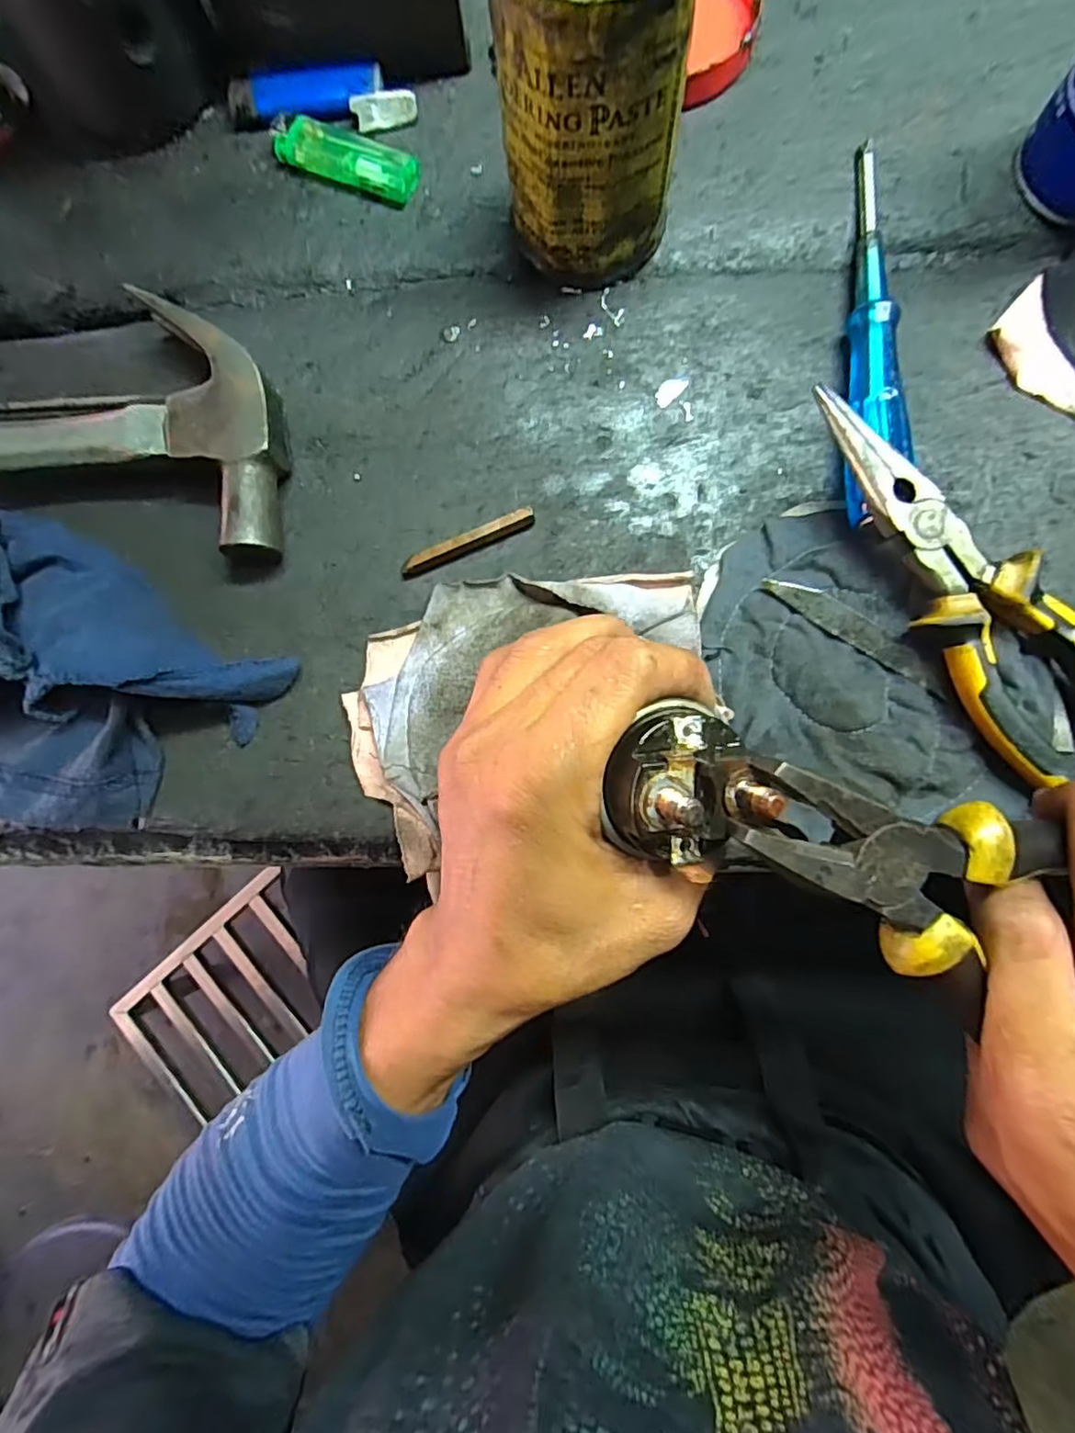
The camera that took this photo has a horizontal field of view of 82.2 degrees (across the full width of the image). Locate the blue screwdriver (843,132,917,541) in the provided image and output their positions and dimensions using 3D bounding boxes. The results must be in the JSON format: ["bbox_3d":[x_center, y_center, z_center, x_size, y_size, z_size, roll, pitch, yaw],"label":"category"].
[{"bbox_3d":[0.154,-0.177,0.281,0.022,0.024,0.192,5,83,5],"label":"blue screwdriver"}]

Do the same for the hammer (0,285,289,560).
[{"bbox_3d":[-0.288,-0.140,0.303,0.332,0.036,0.115,3,82,5],"label":"hammer"}]

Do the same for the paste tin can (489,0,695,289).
[{"bbox_3d":[0.022,-0.255,0.253,0.073,0.116,0.075,-1,82,4],"label":"paste tin can"}]

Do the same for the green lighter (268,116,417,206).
[{"bbox_3d":[-0.098,-0.285,0.314,0.074,0.013,0.024,20,84,7],"label":"green lighter"}]

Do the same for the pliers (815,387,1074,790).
[{"bbox_3d":[0.173,-0.049,0.252,0.050,0.038,0.184,-35,81,-1],"label":"pliers"}]

